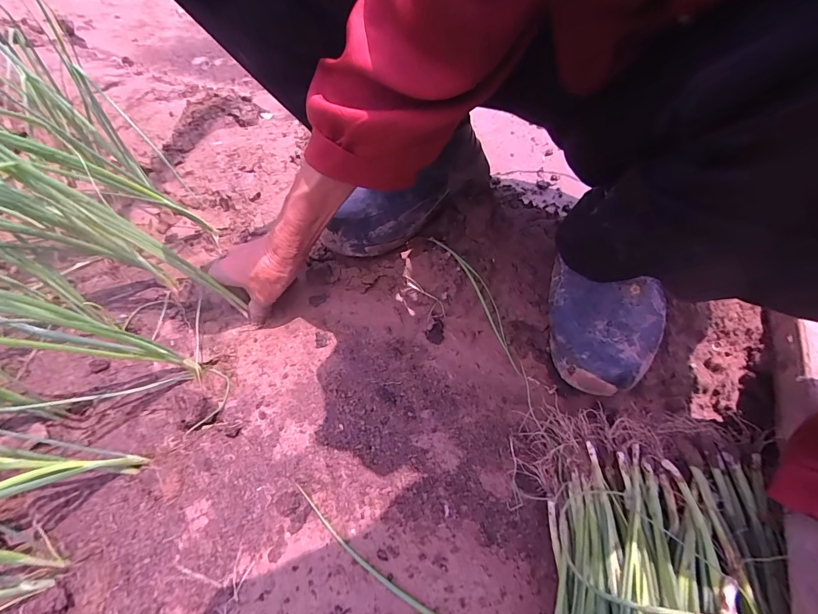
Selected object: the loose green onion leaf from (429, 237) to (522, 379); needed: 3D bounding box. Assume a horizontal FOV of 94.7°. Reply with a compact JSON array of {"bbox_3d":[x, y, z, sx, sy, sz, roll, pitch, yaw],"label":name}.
[{"bbox_3d":[0.079,-0.011,0.415,0.023,0.020,0.173,-25,79,-18],"label":"loose green onion leaf"}]

